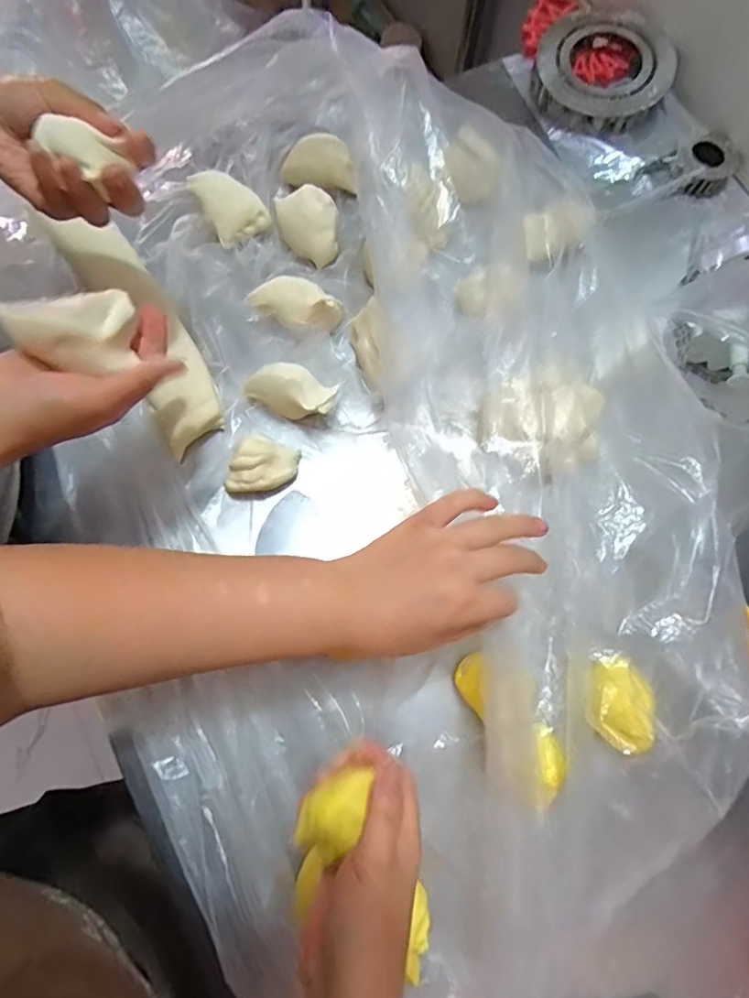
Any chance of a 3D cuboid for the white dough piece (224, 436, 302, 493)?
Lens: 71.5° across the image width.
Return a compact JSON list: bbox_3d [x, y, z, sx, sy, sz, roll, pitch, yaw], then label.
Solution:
[{"bbox_3d":[-0.098,-0.029,0.457,0.051,0.034,0.054,16,76,2],"label":"white dough piece"}]

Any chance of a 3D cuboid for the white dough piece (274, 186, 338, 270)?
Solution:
[{"bbox_3d":[-0.065,-0.271,0.520,0.055,0.050,0.053,0,76,-1],"label":"white dough piece"}]

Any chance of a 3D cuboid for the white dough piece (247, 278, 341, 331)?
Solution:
[{"bbox_3d":[-0.076,-0.184,0.484,0.093,0.035,0.040,19,76,3],"label":"white dough piece"}]

